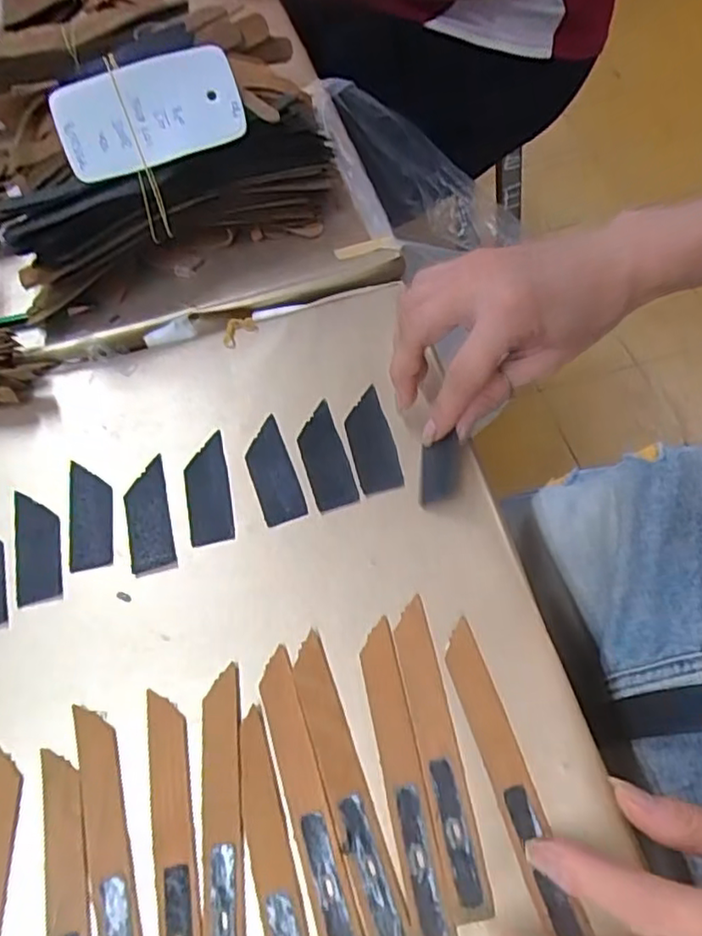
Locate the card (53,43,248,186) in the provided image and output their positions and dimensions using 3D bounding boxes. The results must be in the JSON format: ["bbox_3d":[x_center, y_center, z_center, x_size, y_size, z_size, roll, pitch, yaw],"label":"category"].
[{"bbox_3d":[-0.119,-0.209,0.378,0.106,0.008,0.055,-17,104,-4],"label":"card"}]

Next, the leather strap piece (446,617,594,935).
[{"bbox_3d":[0.065,0.127,0.268,0.017,0.004,0.123,-15,62,-5],"label":"leather strap piece"}]

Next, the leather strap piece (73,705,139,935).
[{"bbox_3d":[-0.099,0.160,0.261,0.016,0.004,0.124,-18,61,-6],"label":"leather strap piece"}]

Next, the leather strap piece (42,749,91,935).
[{"bbox_3d":[-0.112,0.177,0.253,0.016,0.004,0.124,-16,60,-5],"label":"leather strap piece"}]

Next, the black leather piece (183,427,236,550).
[{"bbox_3d":[-0.078,0.011,0.346,0.023,0.004,0.064,-12,60,-3],"label":"black leather piece"}]

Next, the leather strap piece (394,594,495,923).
[{"bbox_3d":[0.036,0.118,0.273,0.016,0.004,0.123,-11,60,-2],"label":"leather strap piece"}]

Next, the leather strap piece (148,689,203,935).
[{"bbox_3d":[-0.072,0.155,0.261,0.017,0.004,0.123,-13,60,-3],"label":"leather strap piece"}]

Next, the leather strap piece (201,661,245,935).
[{"bbox_3d":[-0.054,0.148,0.266,0.017,0.005,0.123,-8,60,0],"label":"leather strap piece"}]

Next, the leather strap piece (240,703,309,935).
[{"bbox_3d":[-0.031,0.162,0.255,0.019,0.005,0.123,-17,60,-6],"label":"leather strap piece"}]

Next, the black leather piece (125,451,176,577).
[{"bbox_3d":[-0.108,0.024,0.339,0.022,0.004,0.063,-15,60,-5],"label":"black leather piece"}]

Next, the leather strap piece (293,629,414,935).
[{"bbox_3d":[-0.003,0.132,0.269,0.018,0.004,0.124,-19,61,-7],"label":"leather strap piece"}]

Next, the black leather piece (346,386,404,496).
[{"bbox_3d":[0.011,-0.016,0.351,0.023,0.004,0.063,-13,60,-3],"label":"black leather piece"}]

